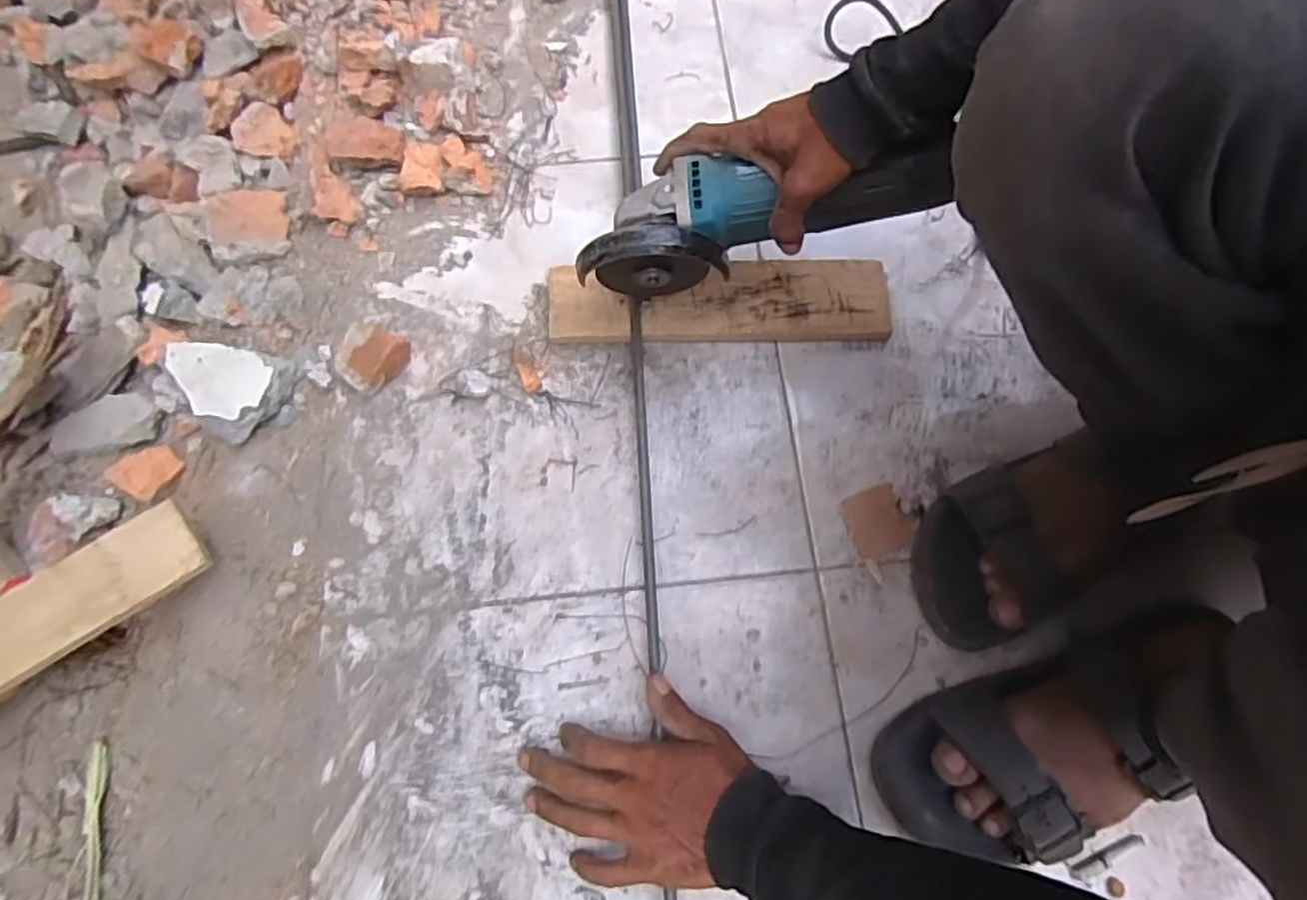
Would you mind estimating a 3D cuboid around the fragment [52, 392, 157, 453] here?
[{"bbox_3d":[-0.473,-0.023,0.589,0.085,0.013,0.042,-6,72,-3],"label":"fragment"}]

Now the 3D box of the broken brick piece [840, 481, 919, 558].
[{"bbox_3d":[0.177,0.056,0.543,0.050,0.004,0.052,-22,74,-8],"label":"broken brick piece"}]

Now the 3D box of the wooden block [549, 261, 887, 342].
[{"bbox_3d":[0.057,-0.128,0.595,0.290,0.020,0.073,-1,72,-1],"label":"wooden block"}]

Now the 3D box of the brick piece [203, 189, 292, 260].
[{"bbox_3d":[-0.362,-0.201,0.613,0.067,0.024,0.060,-10,73,-4],"label":"brick piece"}]

